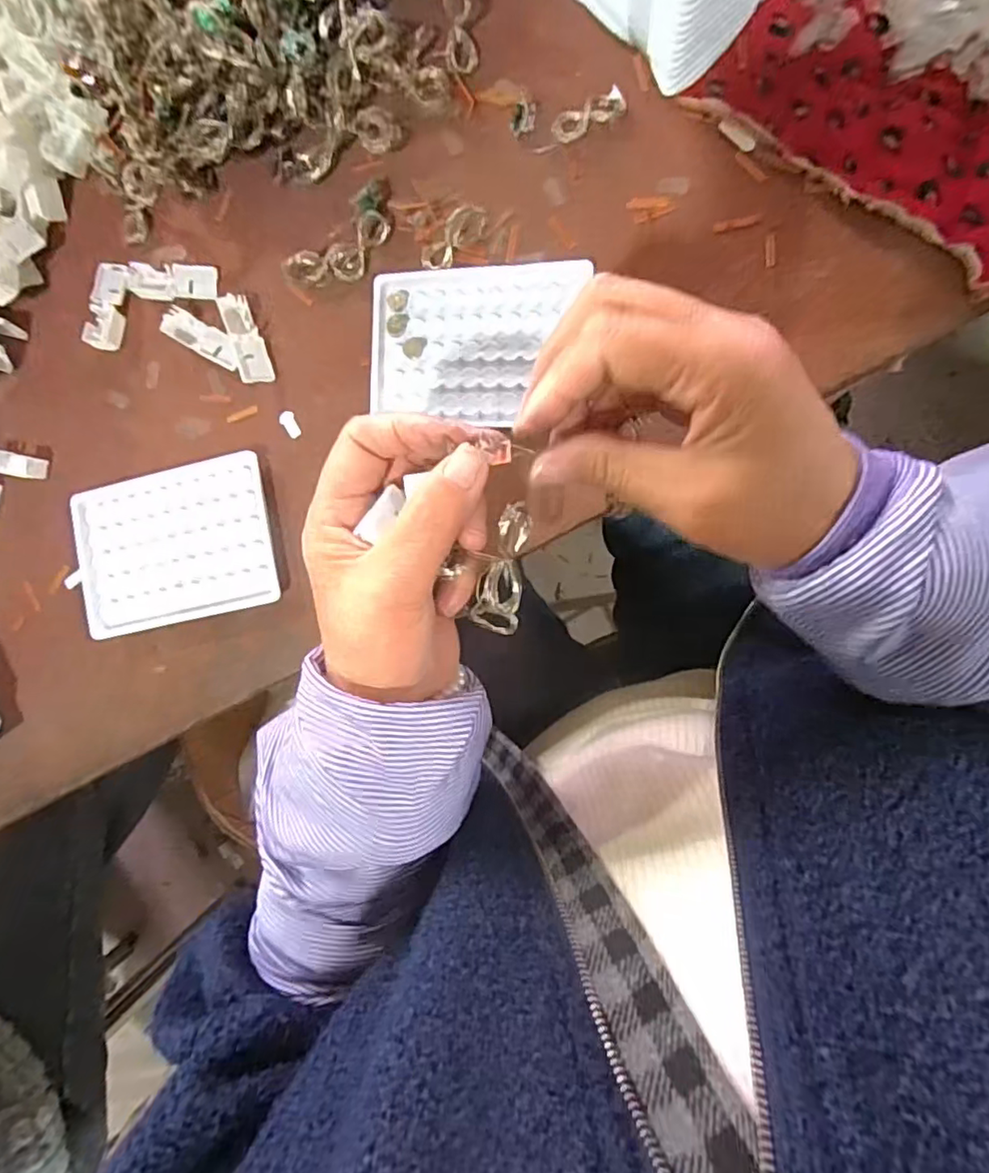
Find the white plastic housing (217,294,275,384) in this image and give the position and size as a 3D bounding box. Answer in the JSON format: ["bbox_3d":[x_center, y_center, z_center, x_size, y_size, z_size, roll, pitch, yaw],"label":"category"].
[{"bbox_3d":[-0.155,-0.154,0.371,0.019,0.011,0.058,-21,86,9],"label":"white plastic housing"}]

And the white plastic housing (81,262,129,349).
[{"bbox_3d":[-0.255,-0.185,0.392,0.024,0.009,0.055,14,92,9],"label":"white plastic housing"}]

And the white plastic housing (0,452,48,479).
[{"bbox_3d":[-0.312,-0.079,0.391,0.031,0.008,0.014,6,91,-9],"label":"white plastic housing"}]

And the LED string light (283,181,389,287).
[{"bbox_3d":[-0.089,-0.208,0.359,0.079,0.016,0.034,-42,84,7],"label":"LED string light"}]

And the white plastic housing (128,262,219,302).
[{"bbox_3d":[-0.209,-0.197,0.383,0.061,0.006,0.022,6,91,9],"label":"white plastic housing"}]

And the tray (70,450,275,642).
[{"bbox_3d":[-0.202,-0.024,0.376,0.130,0.012,0.094,-11,88,9],"label":"tray"}]

